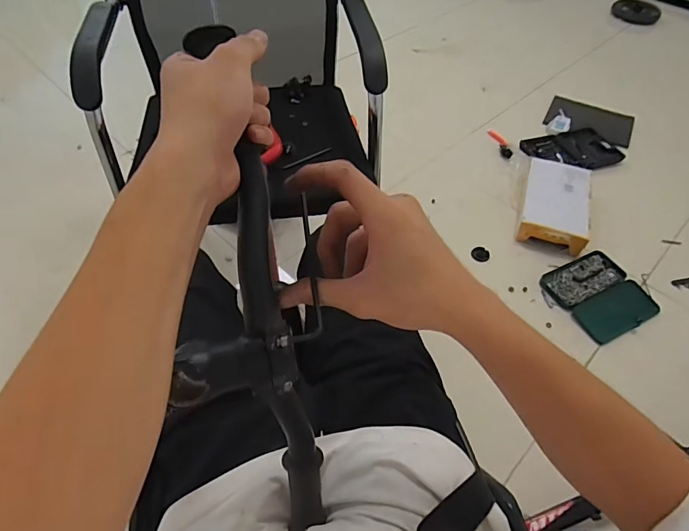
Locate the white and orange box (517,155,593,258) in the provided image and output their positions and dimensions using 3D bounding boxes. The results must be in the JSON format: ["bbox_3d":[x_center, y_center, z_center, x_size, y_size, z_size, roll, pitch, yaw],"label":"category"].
[{"bbox_3d":[0.687,-0.197,1.410,0.200,0.099,0.335,17,52,11],"label":"white and orange box"}]

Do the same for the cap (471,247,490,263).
[{"bbox_3d":[0.424,-0.036,1.351,0.055,0.014,0.051,1,54,-2],"label":"cap"}]

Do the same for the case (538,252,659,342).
[{"bbox_3d":[0.736,0.083,1.262,0.257,0.035,0.246,-21,55,-18],"label":"case"}]

